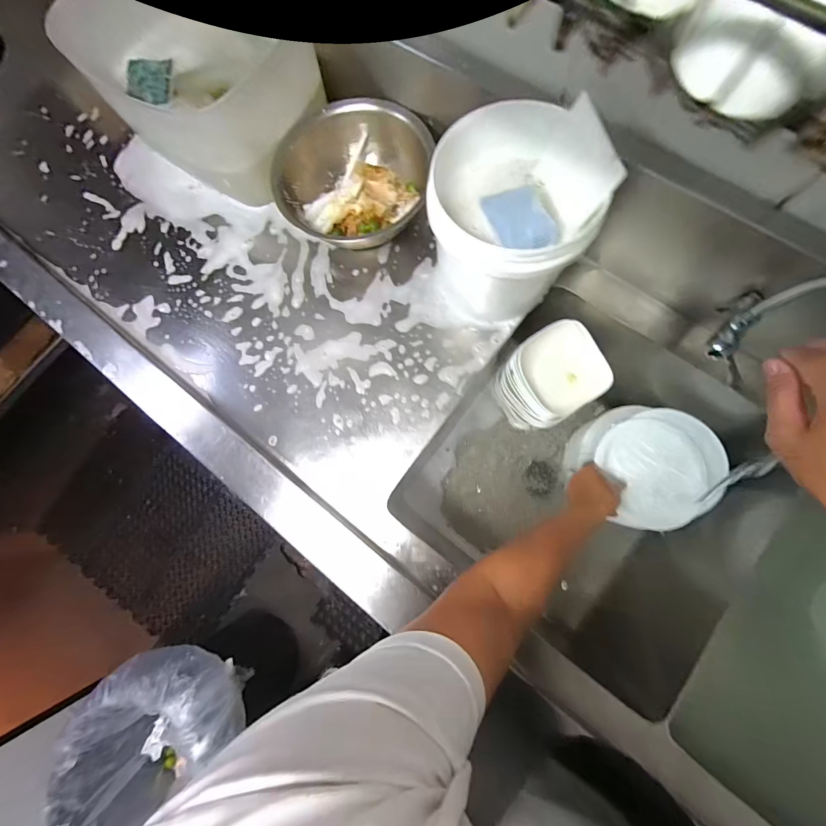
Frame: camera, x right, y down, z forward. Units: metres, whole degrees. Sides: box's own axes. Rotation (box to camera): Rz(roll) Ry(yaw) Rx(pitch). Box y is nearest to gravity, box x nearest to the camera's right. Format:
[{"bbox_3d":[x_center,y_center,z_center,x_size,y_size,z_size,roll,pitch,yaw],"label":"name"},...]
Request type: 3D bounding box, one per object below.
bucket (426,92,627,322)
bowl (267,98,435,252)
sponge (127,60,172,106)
[{"bbox_3d":[0.142,-0.266,0.520,0.197,0.203,0.206,-1,80,5],"label":"bucket"},{"bbox_3d":[-0.107,-0.403,0.605,0.213,0.109,0.225,-1,80,5],"label":"bowl"},{"bbox_3d":[-0.449,-0.564,0.599,0.062,0.013,0.085,4,85,-20],"label":"sponge"}]

